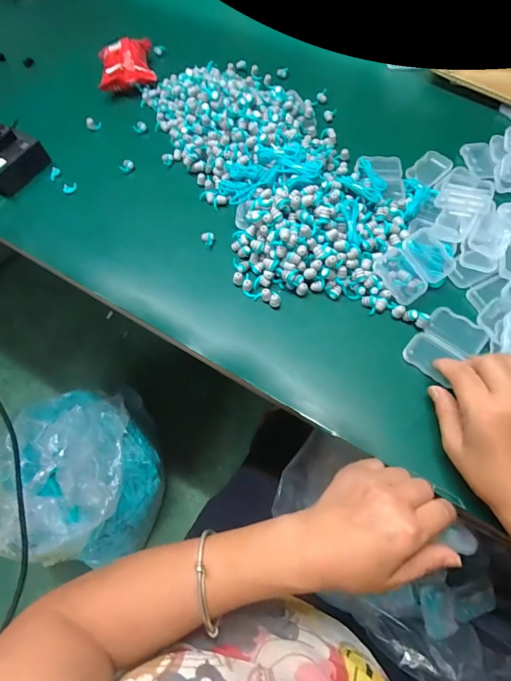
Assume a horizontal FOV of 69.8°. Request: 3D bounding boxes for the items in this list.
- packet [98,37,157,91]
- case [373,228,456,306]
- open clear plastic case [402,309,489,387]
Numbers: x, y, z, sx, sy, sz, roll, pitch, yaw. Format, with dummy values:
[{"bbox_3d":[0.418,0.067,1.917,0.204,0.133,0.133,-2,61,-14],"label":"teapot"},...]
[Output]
[{"bbox_3d":[-0.196,-0.421,0.552,0.081,0.038,0.104,-13,66,-3],"label":"packet"},{"bbox_3d":[0.165,-0.079,0.382,0.076,0.018,0.055,-33,68,-12],"label":"case"},{"bbox_3d":[0.186,0.004,0.359,0.054,0.010,0.077,40,73,18],"label":"open clear plastic case"}]

